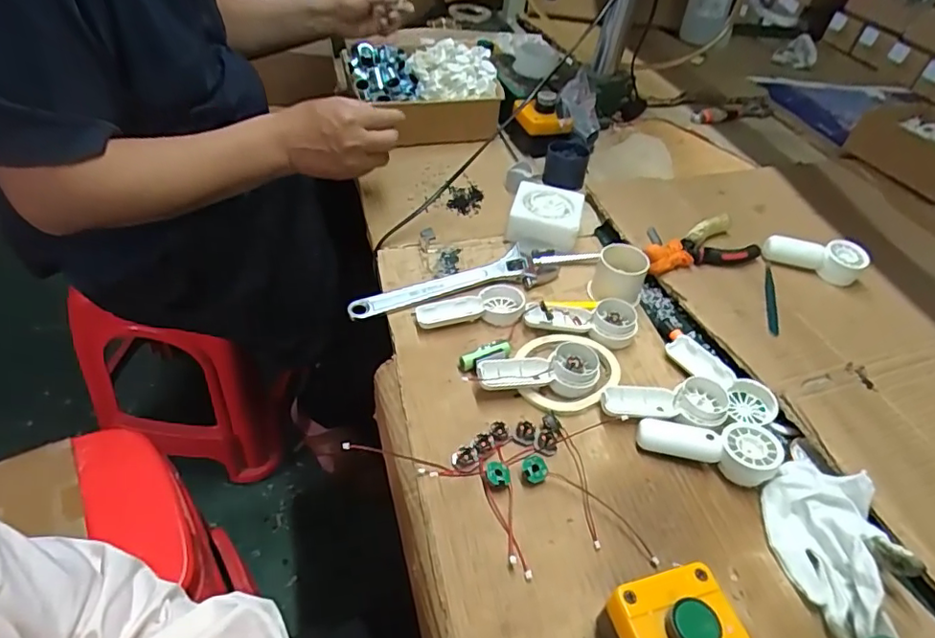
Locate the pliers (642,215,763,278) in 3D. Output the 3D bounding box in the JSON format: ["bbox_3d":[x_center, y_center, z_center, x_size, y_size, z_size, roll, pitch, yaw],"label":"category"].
[{"bbox_3d":[0.274,-0.080,0.653,0.160,0.019,0.063,-21,51,-29],"label":"pliers"}]

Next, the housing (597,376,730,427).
[{"bbox_3d":[0.180,0.077,0.502,0.119,0.023,0.052,2,44,-9],"label":"housing"}]

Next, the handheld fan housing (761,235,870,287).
[{"bbox_3d":[0.408,-0.074,0.667,0.115,0.040,0.042,20,44,10],"label":"handheld fan housing"}]

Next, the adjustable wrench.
[{"bbox_3d":[-0.022,-0.038,0.598,0.208,0.011,0.053,-13,48,-23],"label":"adjustable wrench"}]

